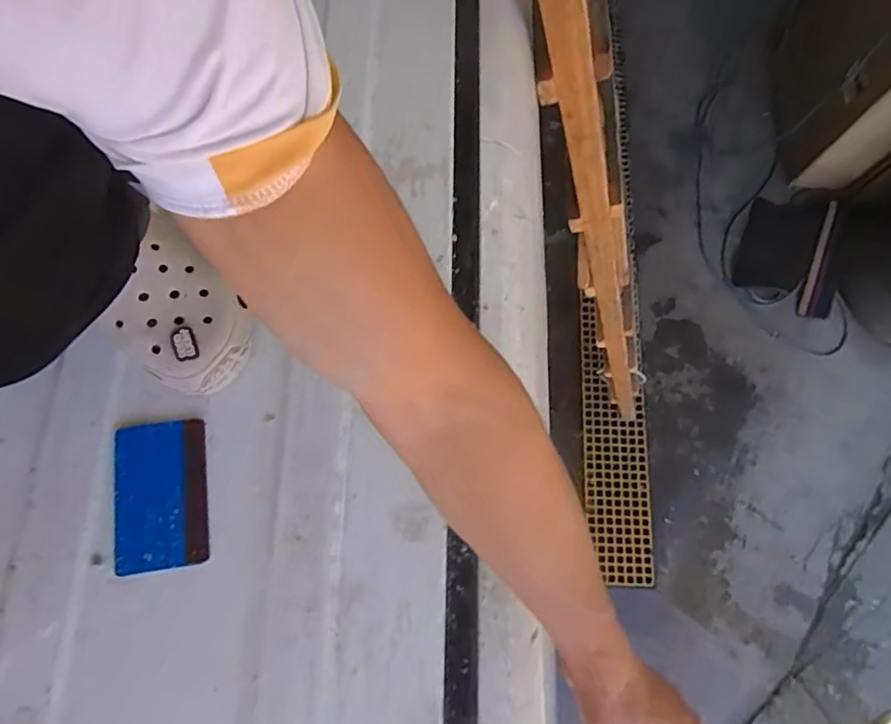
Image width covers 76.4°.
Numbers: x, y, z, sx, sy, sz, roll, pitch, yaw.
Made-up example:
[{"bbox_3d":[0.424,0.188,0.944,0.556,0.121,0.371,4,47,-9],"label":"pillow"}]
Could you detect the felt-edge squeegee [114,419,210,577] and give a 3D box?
[{"bbox_3d":[-0.255,0.118,0.504,0.078,0.009,0.127,-8,73,-5],"label":"felt-edge squeegee"}]

